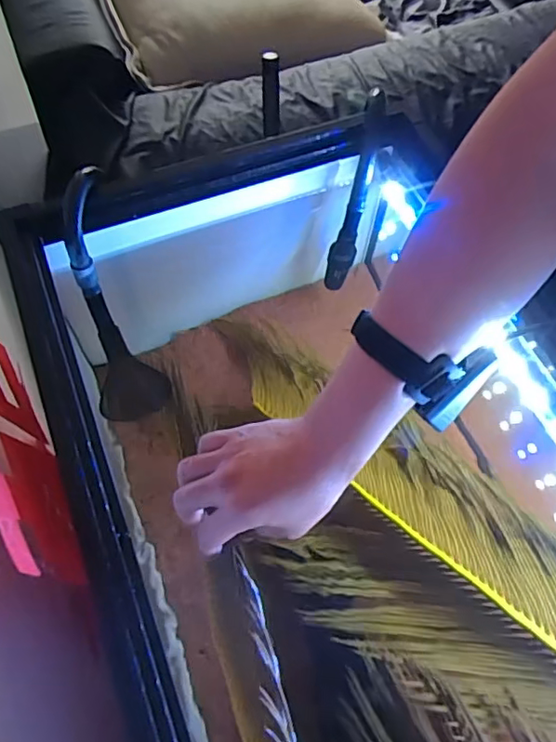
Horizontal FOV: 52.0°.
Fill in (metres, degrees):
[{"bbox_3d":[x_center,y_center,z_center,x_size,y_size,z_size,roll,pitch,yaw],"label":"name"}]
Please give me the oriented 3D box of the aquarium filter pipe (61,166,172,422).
[{"bbox_3d":[-0.157,-0.066,0.523,0.058,0.056,0.221,-17,95,-10],"label":"aquarium filter pipe"}]

